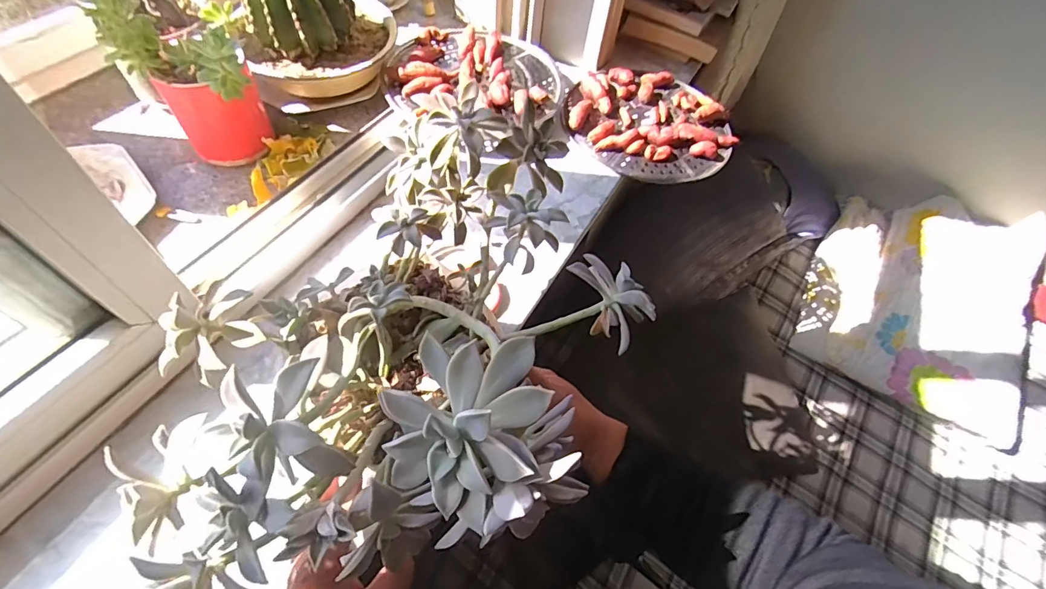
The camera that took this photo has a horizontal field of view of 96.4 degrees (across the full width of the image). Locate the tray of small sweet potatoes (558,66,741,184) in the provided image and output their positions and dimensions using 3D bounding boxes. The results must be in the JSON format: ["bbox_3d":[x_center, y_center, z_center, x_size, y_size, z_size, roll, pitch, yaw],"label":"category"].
[{"bbox_3d":[0.201,-0.275,0.725,0.249,0.033,0.245,37,61,17],"label":"tray of small sweet potatoes"}]

